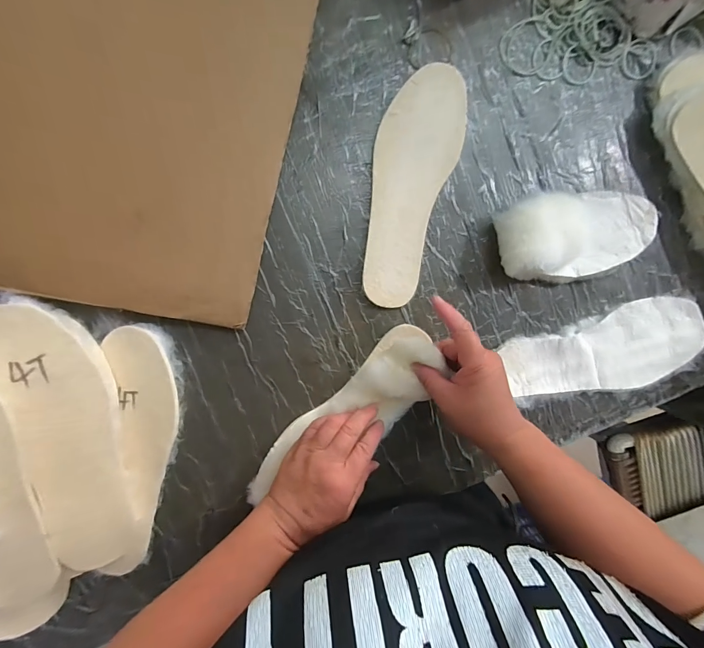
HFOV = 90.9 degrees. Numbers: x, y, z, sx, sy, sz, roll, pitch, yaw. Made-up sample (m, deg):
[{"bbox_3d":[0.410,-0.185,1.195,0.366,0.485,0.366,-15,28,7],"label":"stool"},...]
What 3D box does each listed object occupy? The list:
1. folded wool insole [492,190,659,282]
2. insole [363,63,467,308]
[{"bbox_3d":[0.255,-0.097,0.383,0.187,0.049,0.097,-7,96,-5],"label":"folded wool insole"},{"bbox_3d":[0.061,-0.148,0.381,0.086,0.009,0.251,14,94,-7],"label":"insole"}]

